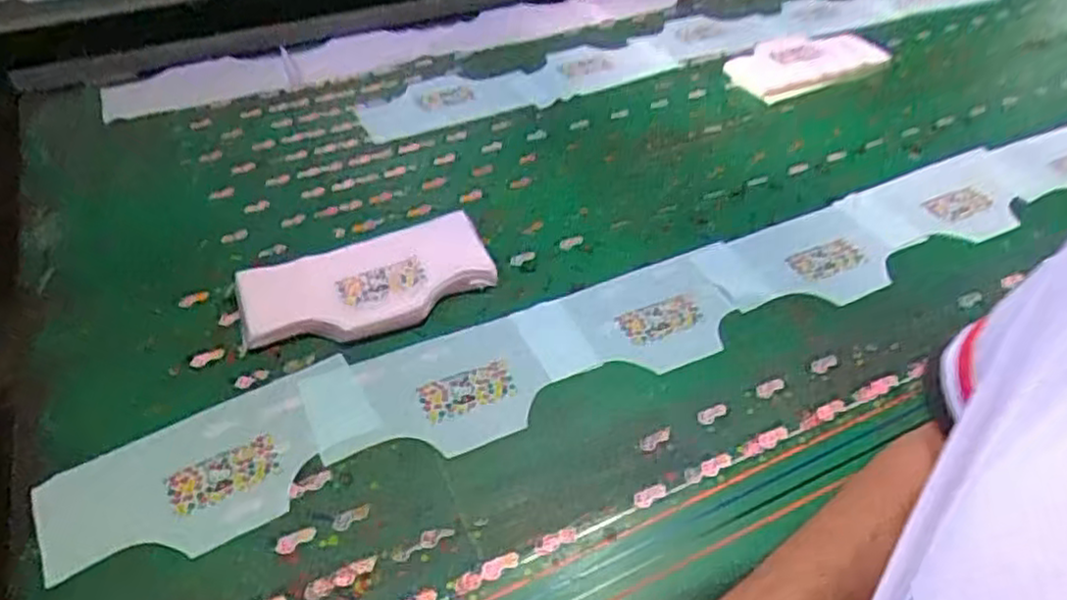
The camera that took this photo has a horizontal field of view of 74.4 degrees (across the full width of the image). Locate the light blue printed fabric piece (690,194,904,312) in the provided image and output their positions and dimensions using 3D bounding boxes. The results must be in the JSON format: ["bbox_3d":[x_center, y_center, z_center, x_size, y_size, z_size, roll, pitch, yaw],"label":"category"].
[{"bbox_3d":[0.354,-0.054,0.892,0.274,0.011,0.151,-19,46,-18],"label":"light blue printed fabric piece"}]

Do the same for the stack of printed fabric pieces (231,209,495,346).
[{"bbox_3d":[-0.190,-0.022,0.818,0.285,0.035,0.130,-18,48,-17],"label":"stack of printed fabric pieces"}]

